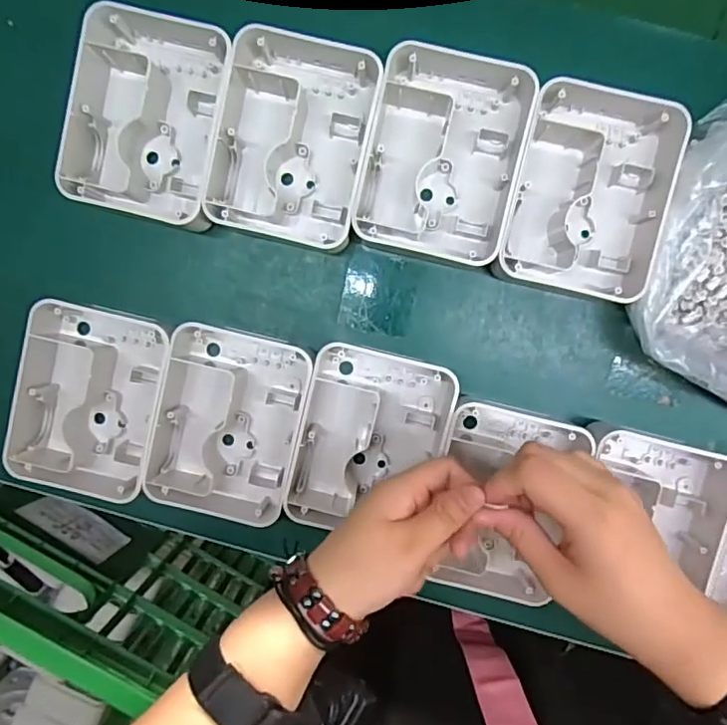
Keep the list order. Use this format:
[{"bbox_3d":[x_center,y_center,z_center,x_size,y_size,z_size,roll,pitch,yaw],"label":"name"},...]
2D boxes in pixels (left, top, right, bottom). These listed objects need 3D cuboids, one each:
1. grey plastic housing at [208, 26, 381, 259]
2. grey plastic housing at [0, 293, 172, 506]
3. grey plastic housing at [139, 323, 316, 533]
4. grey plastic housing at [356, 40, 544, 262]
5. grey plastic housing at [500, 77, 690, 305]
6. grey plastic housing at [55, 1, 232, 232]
[{"bbox_3d":[-0.045,-0.151,0.378,0.100,0.034,0.136,12,95,2],"label":"grey plastic housing"},{"bbox_3d":[-0.192,0.029,0.404,0.100,0.042,0.134,11,95,2],"label":"grey plastic housing"},{"bbox_3d":[-0.096,0.045,0.406,0.102,0.043,0.133,13,95,2],"label":"grey plastic housing"},{"bbox_3d":[0.053,-0.140,0.376,0.098,0.034,0.134,14,95,2],"label":"grey plastic housing"},{"bbox_3d":[0.150,-0.114,0.373,0.098,0.035,0.133,14,95,2],"label":"grey plastic housing"},{"bbox_3d":[-0.142,-0.165,0.384,0.098,0.043,0.131,13,95,2],"label":"grey plastic housing"}]

